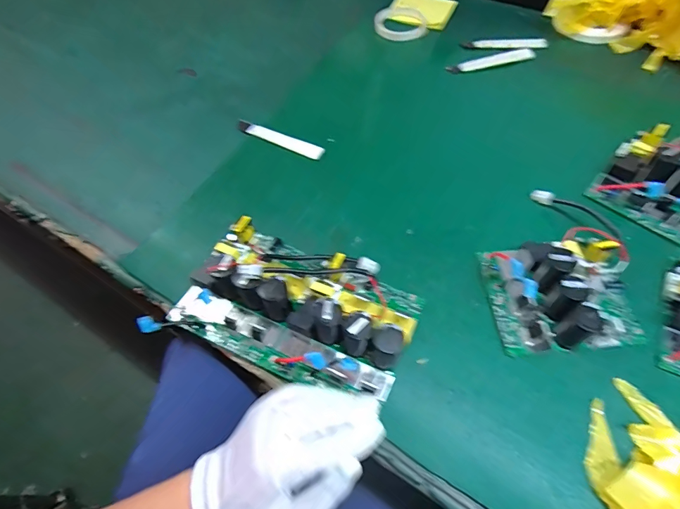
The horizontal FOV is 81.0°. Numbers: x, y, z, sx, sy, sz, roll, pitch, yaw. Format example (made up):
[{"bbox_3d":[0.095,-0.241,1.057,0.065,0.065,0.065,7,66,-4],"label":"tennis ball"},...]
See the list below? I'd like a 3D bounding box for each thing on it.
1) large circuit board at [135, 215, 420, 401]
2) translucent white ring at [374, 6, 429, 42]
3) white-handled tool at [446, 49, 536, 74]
[{"bbox_3d":[-0.047,0.049,0.412,0.242,0.062,0.157,15,61,12],"label":"large circuit board"},{"bbox_3d":[0.108,-0.411,0.705,0.095,0.020,0.081,-2,59,2],"label":"translucent white ring"},{"bbox_3d":[0.248,-0.319,0.654,0.149,0.009,0.019,-11,59,-3],"label":"white-handled tool"}]

